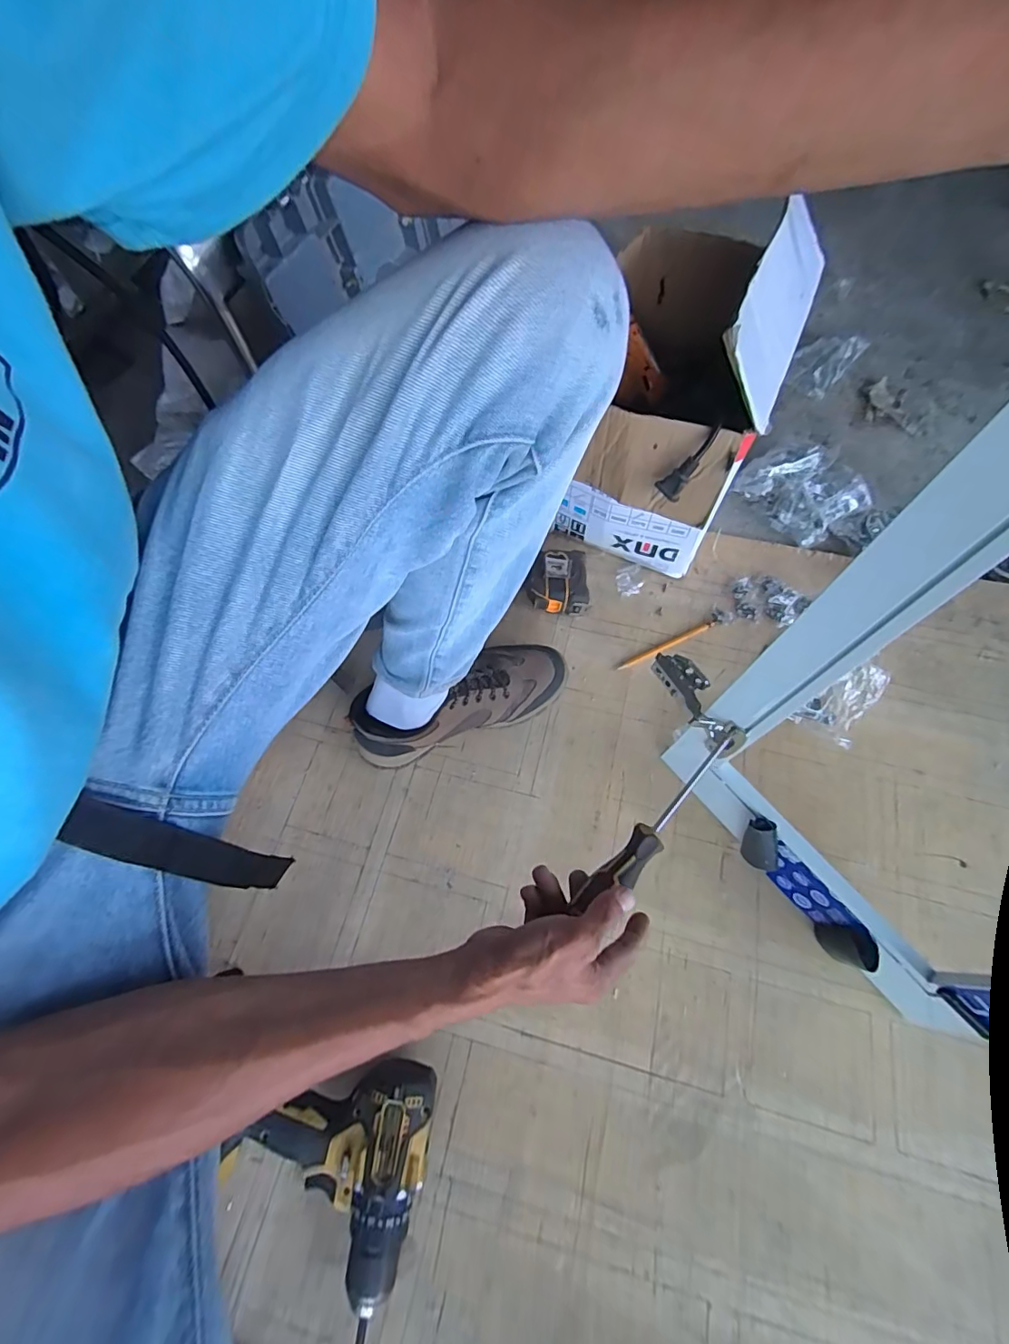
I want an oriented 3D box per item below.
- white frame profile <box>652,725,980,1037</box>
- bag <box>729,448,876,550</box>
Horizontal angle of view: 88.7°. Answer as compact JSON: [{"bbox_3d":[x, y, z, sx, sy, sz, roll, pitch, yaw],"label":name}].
[{"bbox_3d":[0.288,0.196,0.515,0.034,0.085,0.329,-32,69,-12],"label":"white frame profile"},{"bbox_3d":[0.431,-0.263,0.735,0.152,0.058,0.141,-35,69,-13],"label":"bag"}]

